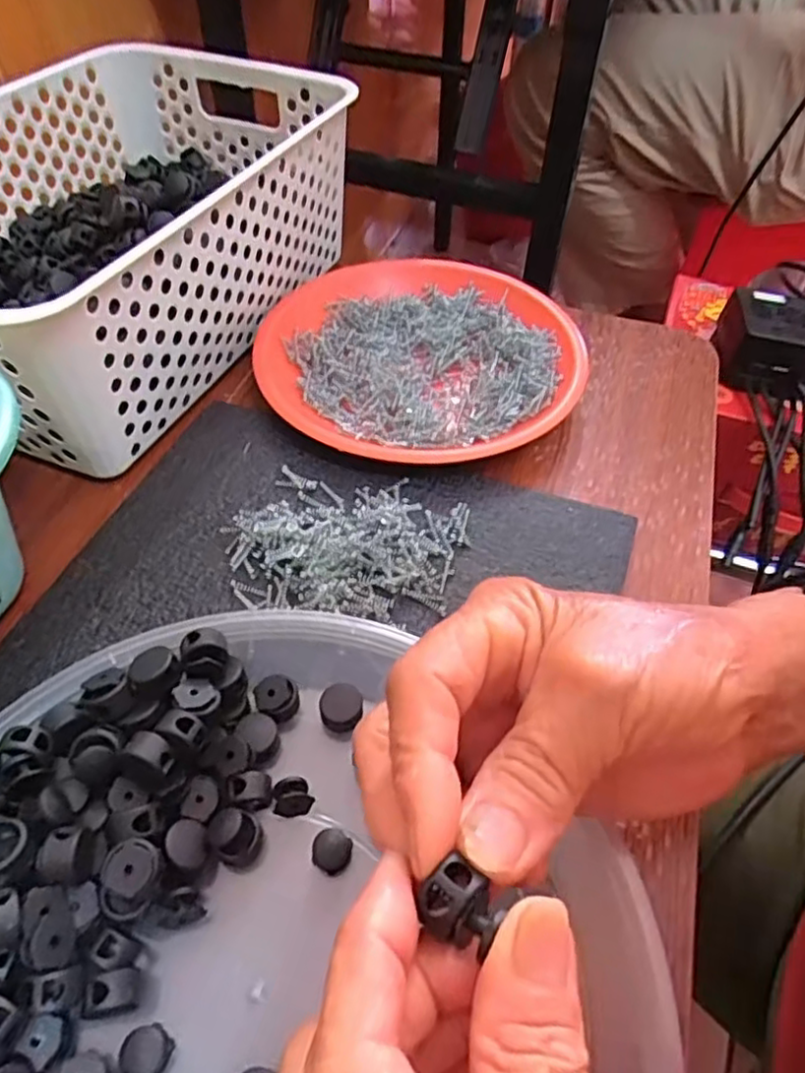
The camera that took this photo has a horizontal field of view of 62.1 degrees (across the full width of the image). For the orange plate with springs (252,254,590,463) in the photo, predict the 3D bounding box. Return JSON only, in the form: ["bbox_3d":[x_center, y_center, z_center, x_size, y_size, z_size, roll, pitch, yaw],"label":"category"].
[{"bbox_3d":[0.009,-0.114,0.415,0.191,0.022,0.189,1,52,-2],"label":"orange plate with springs"}]

